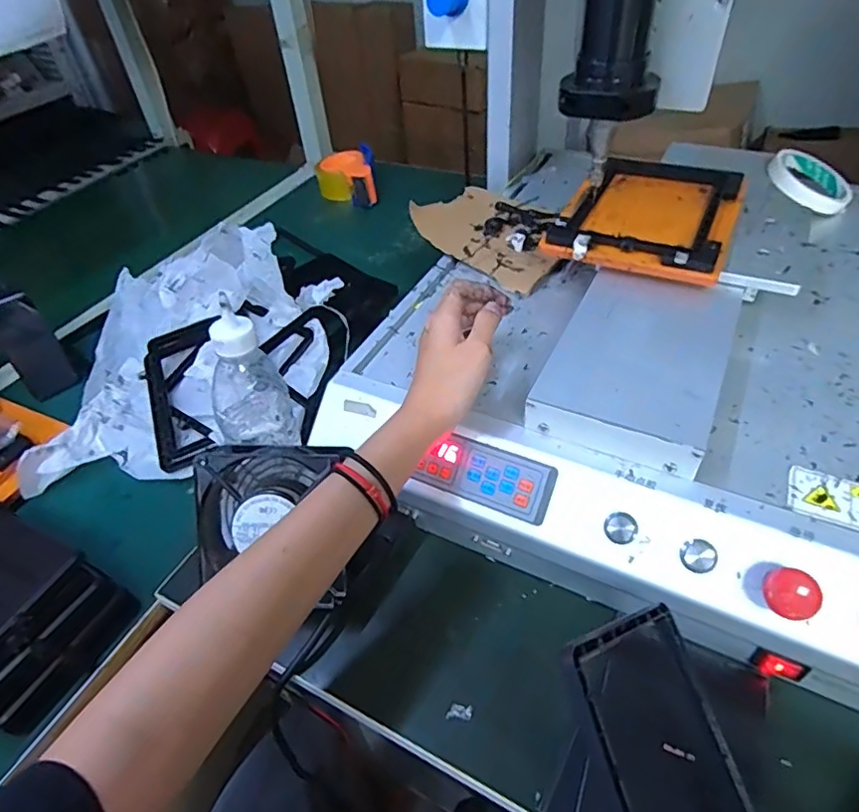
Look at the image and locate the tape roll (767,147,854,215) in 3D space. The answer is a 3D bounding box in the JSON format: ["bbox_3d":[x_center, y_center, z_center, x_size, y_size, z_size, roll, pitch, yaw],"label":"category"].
[{"bbox_3d":[0.420,-0.246,0.621,0.079,0.014,0.090,-14,65,-19],"label":"tape roll"}]

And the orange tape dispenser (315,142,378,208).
[{"bbox_3d":[-0.151,-0.411,1.010,0.107,0.065,0.121,-7,45,-1],"label":"orange tape dispenser"}]

